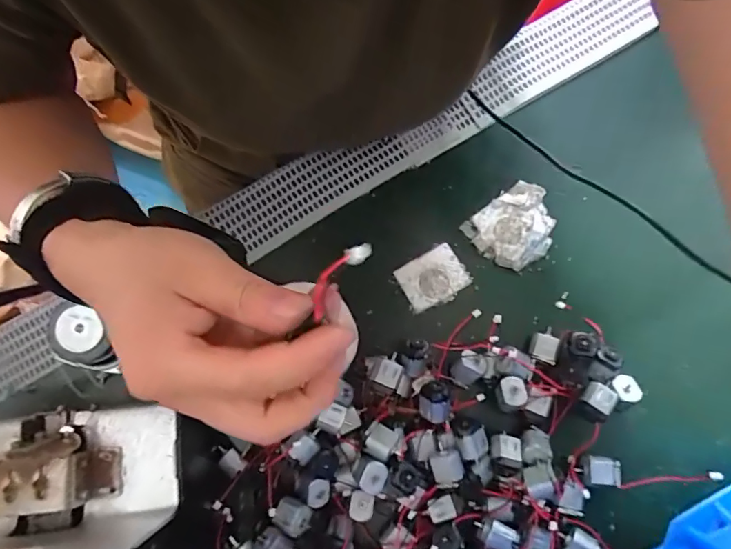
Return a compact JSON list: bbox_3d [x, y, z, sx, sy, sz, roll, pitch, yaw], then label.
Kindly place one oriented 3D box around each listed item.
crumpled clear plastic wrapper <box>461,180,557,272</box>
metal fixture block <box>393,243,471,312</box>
[{"bbox_3d":[0.113,-0.035,0.364,0.064,0.007,0.053,-38,85,-7],"label":"crumpled clear plastic wrapper"},{"bbox_3d":[0.050,0.003,0.359,0.047,0.004,0.037,-29,84,-6],"label":"metal fixture block"}]

